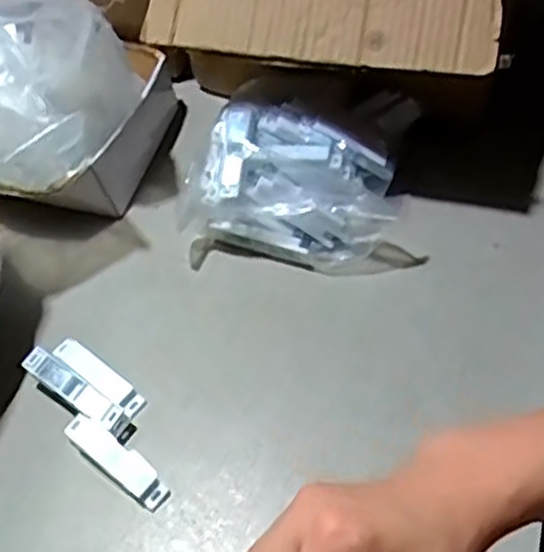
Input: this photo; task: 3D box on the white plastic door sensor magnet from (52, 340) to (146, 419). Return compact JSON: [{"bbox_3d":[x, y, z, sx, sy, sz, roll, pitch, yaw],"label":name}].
[{"bbox_3d":[-0.142,0.079,0.617,0.091,0.007,0.022,33,64,24],"label":"white plastic door sensor magnet"}]

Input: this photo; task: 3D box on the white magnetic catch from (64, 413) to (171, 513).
[{"bbox_3d":[-0.117,0.137,0.567,0.092,0.024,0.023,32,63,24],"label":"white magnetic catch"}]

